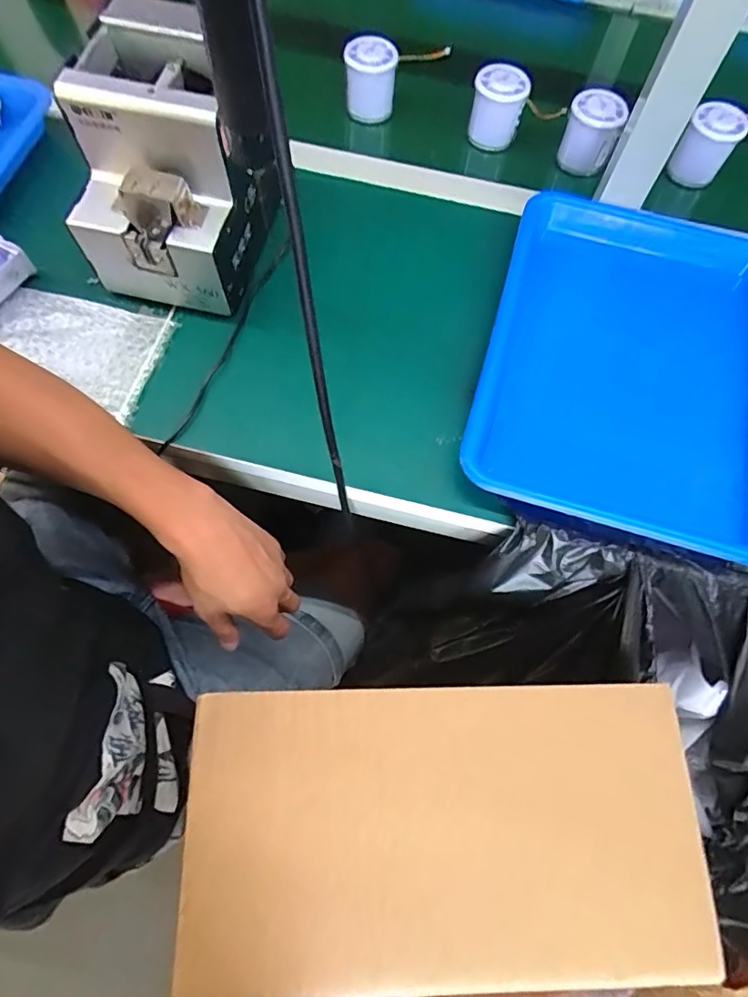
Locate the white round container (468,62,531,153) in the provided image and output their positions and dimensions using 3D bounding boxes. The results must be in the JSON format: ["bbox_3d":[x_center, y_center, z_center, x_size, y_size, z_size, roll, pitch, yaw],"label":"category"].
[{"bbox_3d":[0.133,-0.423,0.565,0.056,0.060,0.049,12,67,3],"label":"white round container"}]

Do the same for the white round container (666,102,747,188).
[{"bbox_3d":[0.350,-0.373,0.551,0.051,0.064,0.052,1,67,-2],"label":"white round container"}]

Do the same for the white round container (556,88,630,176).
[{"bbox_3d":[0.227,-0.383,0.553,0.054,0.061,0.052,1,67,-2],"label":"white round container"}]

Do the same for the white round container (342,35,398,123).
[{"bbox_3d":[-0.004,-0.464,0.581,0.057,0.058,0.054,3,67,-1],"label":"white round container"}]

